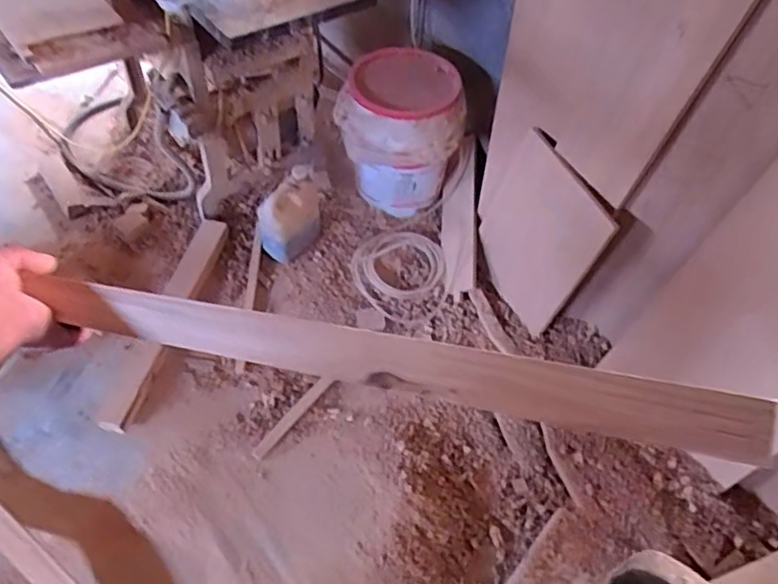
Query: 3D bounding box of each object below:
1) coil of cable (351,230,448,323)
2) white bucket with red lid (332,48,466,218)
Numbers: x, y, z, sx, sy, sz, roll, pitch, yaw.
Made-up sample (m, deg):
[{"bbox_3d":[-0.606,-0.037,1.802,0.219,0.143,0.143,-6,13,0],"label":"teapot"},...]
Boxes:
[{"bbox_3d":[0.046,-0.060,1.707,0.302,0.037,0.274,39,60,21],"label":"coil of cable"},{"bbox_3d":[0.032,-0.476,1.801,0.340,0.344,0.353,3,54,-3],"label":"white bucket with red lid"}]

